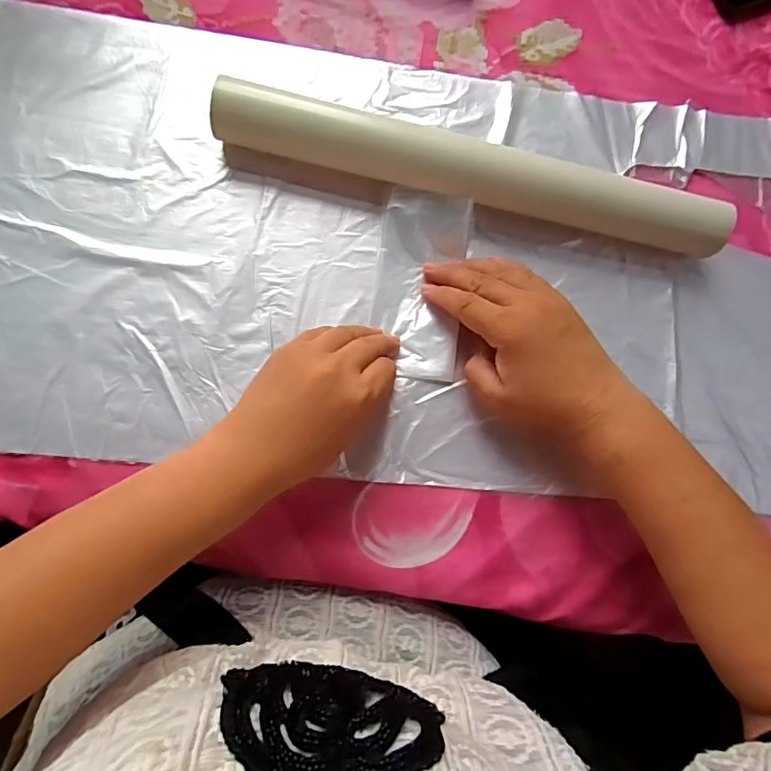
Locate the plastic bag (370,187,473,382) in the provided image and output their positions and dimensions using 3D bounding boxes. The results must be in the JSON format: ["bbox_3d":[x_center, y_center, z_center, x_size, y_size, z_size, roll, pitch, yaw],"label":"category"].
[{"bbox_3d":[0.025,-0.069,0.349,0.064,0.012,0.128,1,90,-6],"label":"plastic bag"}]

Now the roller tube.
[{"bbox_3d":[0.063,-0.145,0.345,0.348,0.039,0.038,12,83,-4],"label":"roller tube"}]

